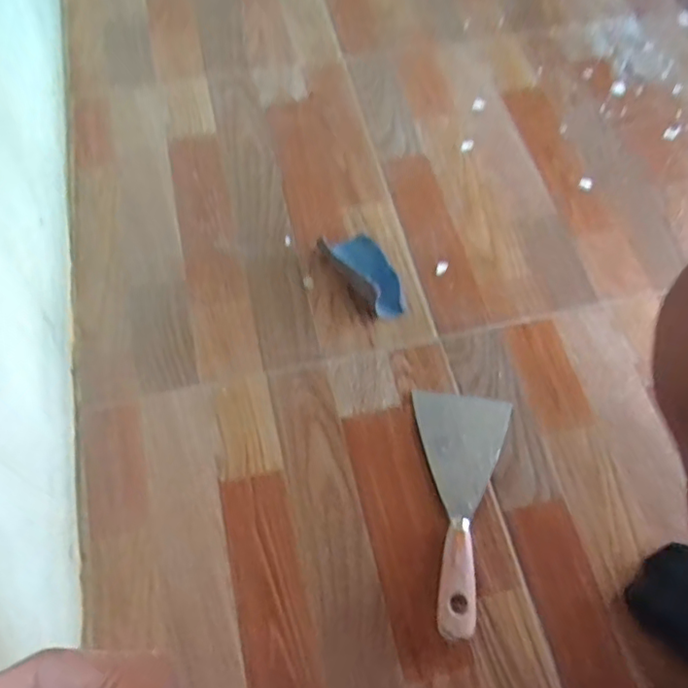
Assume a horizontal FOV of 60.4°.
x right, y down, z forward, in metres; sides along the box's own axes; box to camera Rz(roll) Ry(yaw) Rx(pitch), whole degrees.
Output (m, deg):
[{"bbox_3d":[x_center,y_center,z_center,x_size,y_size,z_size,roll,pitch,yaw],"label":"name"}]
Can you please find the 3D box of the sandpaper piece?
[{"bbox_3d":[0.023,-0.072,0.573,0.040,0.019,0.105,-35,71,-18],"label":"sandpaper piece"}]

